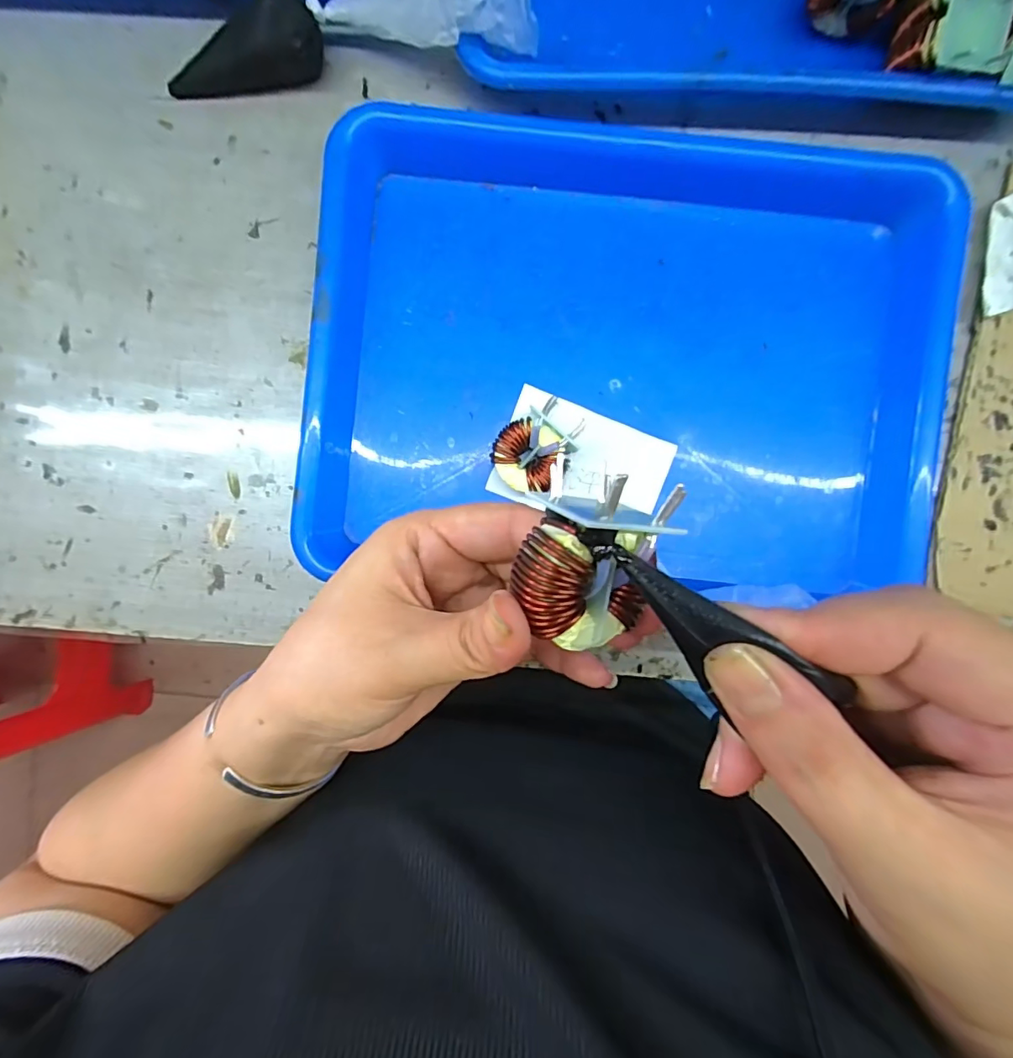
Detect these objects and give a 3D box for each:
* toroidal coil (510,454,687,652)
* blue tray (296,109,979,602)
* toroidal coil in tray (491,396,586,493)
[{"bbox_3d":[0.023,0.009,0.130,0.037,0.024,0.045,18,92,0],"label":"toroidal coil"},{"bbox_3d":[0.065,-0.100,0.272,0.325,0.029,0.250,6,92,1],"label":"blue tray"},{"bbox_3d":[0.016,-0.044,0.273,0.038,0.028,0.047,45,92,-1],"label":"toroidal coil in tray"}]

